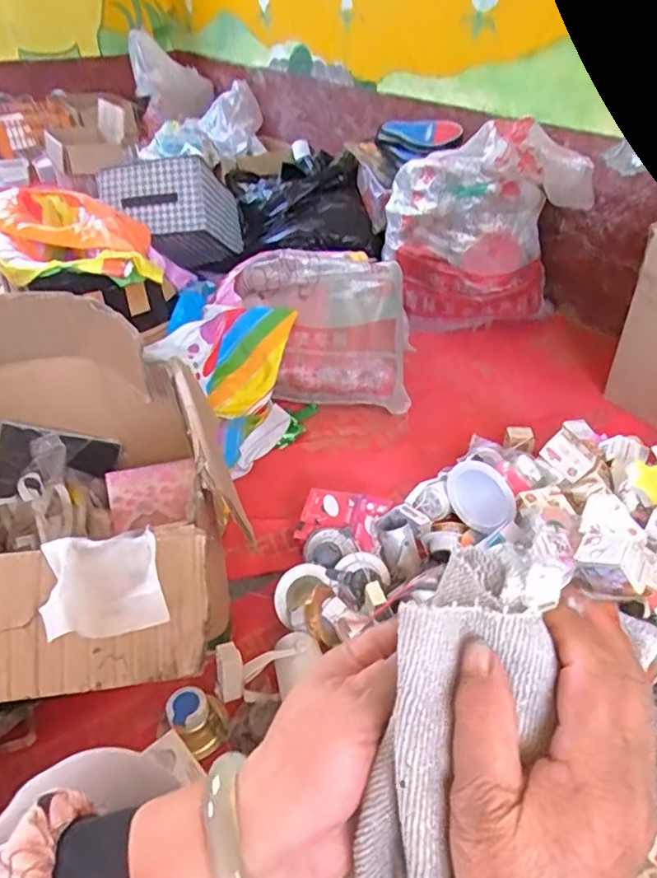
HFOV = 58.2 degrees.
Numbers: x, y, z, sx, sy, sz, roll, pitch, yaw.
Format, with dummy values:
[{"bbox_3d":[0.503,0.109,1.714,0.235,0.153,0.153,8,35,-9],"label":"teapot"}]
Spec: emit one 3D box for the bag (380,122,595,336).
[{"bbox_3d":[0.418,-0.527,1.583,0.509,0.531,0.208,-2,38,-2],"label":"bag"}]

